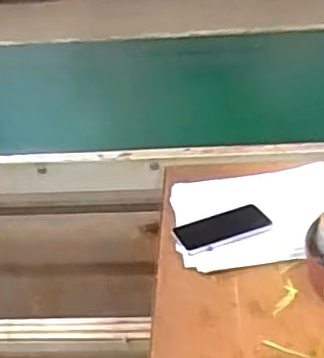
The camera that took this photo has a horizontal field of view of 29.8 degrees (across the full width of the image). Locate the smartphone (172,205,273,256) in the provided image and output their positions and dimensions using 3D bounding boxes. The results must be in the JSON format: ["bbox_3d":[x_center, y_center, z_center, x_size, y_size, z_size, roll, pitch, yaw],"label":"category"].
[{"bbox_3d":[0.099,0.081,1.023,0.155,0.010,0.083,-16,33,-18],"label":"smartphone"}]

